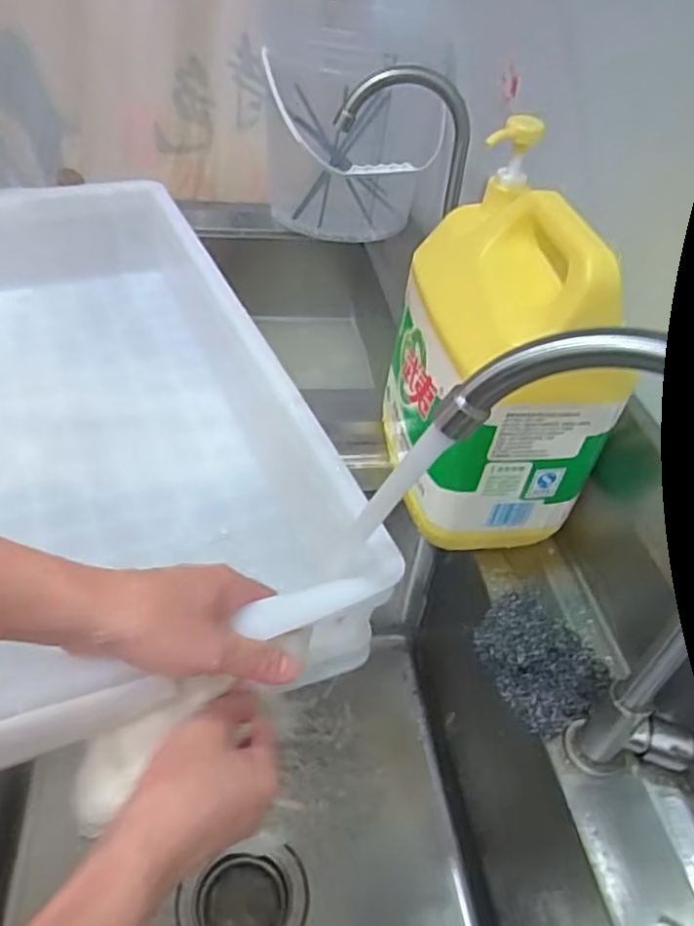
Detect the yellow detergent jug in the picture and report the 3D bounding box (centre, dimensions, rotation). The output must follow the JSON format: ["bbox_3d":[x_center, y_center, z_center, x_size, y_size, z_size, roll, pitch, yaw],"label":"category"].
[{"bbox_3d":[0.118,-0.082,0.549,0.129,0.261,0.187,-2,43,-11],"label":"yellow detergent jug"}]

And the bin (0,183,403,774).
[{"bbox_3d":[-0.284,-0.040,0.565,0.420,0.130,0.617,-16,47,-24],"label":"bin"}]

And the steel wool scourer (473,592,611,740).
[{"bbox_3d":[0.139,0.144,0.502,0.080,0.034,0.094,-27,52,-32],"label":"steel wool scourer"}]

